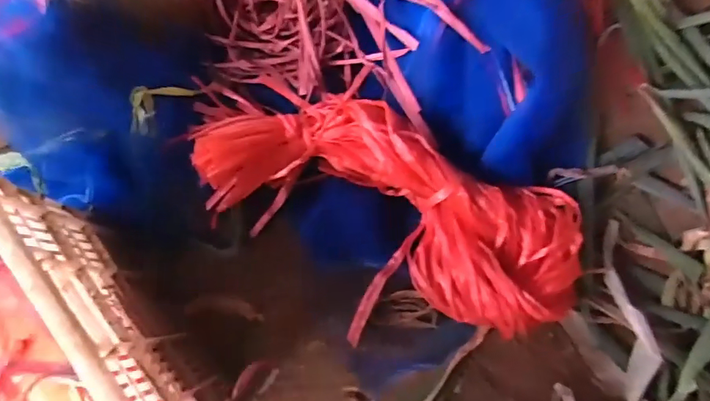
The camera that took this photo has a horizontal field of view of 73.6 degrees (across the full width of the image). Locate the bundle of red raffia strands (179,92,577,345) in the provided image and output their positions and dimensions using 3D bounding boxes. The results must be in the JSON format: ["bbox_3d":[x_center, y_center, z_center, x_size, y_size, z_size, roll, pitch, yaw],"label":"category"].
[{"bbox_3d":[0.040,0.028,0.654,0.553,0.113,0.275,24,78,4],"label":"bundle of red raffia strands"}]

